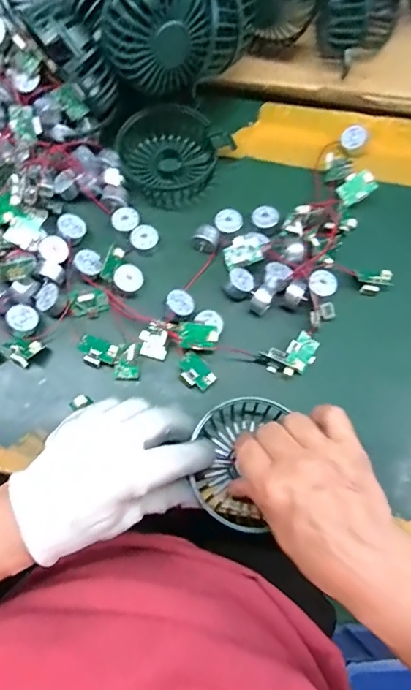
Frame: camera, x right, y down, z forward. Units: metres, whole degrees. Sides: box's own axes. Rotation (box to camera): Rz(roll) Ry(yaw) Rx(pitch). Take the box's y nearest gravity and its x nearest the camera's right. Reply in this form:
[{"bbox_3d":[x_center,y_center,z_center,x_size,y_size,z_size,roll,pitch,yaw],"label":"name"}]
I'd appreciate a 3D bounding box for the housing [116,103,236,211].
[{"bbox_3d":[-0.030,-0.175,0.402,0.089,0.037,0.099,28,74,8],"label":"housing"}]

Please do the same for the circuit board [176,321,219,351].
[{"bbox_3d":[-0.006,-0.007,0.347,0.031,0.004,0.020,9,84,-8],"label":"circuit board"}]

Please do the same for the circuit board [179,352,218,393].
[{"bbox_3d":[-0.009,0.022,0.344,0.022,0.013,0.030,-40,77,-12],"label":"circuit board"}]

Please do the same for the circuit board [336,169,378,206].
[{"bbox_3d":[0.133,-0.139,0.392,0.031,0.006,0.023,-32,98,23],"label":"circuit board"}]

